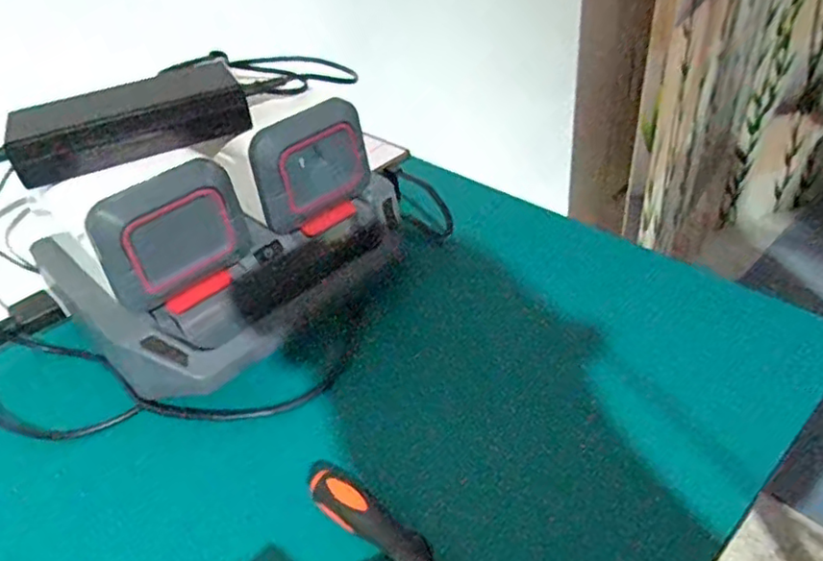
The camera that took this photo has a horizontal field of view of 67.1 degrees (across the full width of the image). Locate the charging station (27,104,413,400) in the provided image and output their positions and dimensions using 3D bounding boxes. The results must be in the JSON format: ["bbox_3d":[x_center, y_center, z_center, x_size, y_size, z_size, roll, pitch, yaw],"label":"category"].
[{"bbox_3d":[-0.130,-0.033,0.515,0.095,0.157,0.281,26,48,36],"label":"charging station"}]

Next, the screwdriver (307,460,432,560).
[{"bbox_3d":[0.005,0.160,0.367,0.181,0.027,0.024,21,46,32],"label":"screwdriver"}]

